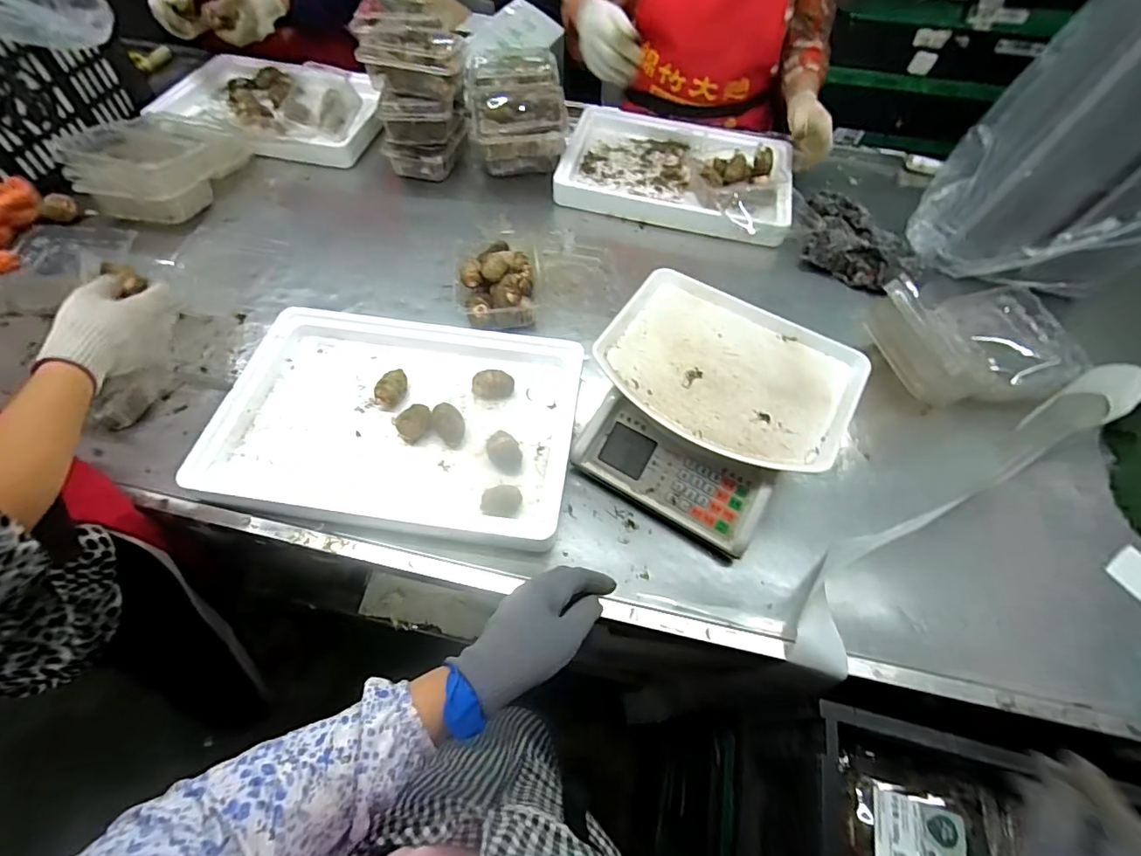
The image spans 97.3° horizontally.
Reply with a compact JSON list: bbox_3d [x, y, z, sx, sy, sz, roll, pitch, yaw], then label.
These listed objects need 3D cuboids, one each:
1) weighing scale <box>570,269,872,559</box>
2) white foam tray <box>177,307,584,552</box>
[{"bbox_3d":[0.176,-0.028,0.648,0.296,0.118,0.284,28,61,15],"label":"weighing scale"},{"bbox_3d":[-0.223,-0.026,0.678,0.453,0.054,0.326,7,57,2],"label":"white foam tray"}]

